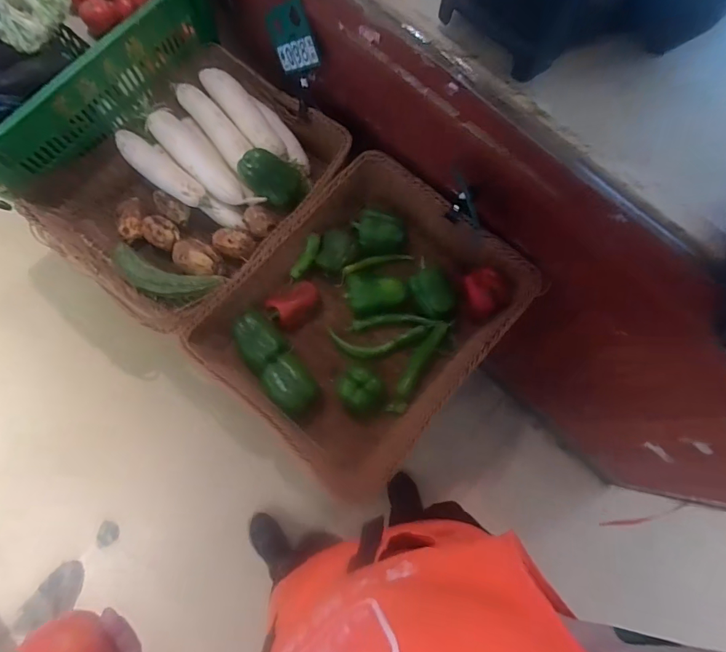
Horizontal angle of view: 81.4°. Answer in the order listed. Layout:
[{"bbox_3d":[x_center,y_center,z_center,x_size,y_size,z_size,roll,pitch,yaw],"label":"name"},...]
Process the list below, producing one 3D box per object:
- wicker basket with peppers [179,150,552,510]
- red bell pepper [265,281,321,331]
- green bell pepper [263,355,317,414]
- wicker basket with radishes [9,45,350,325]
[{"bbox_3d":[0.001,-0.019,0.742,0.407,0.117,0.483,43,80,8],"label":"wicker basket with peppers"},{"bbox_3d":[-0.122,-0.039,0.759,0.100,0.051,0.070,-22,78,-6],"label":"red bell pepper"},{"bbox_3d":[-0.126,0.102,0.726,0.076,0.075,0.102,-36,80,-9],"label":"green bell pepper"},{"bbox_3d":[-0.313,-0.264,0.792,0.396,0.128,0.491,40,79,8],"label":"wicker basket with radishes"}]

